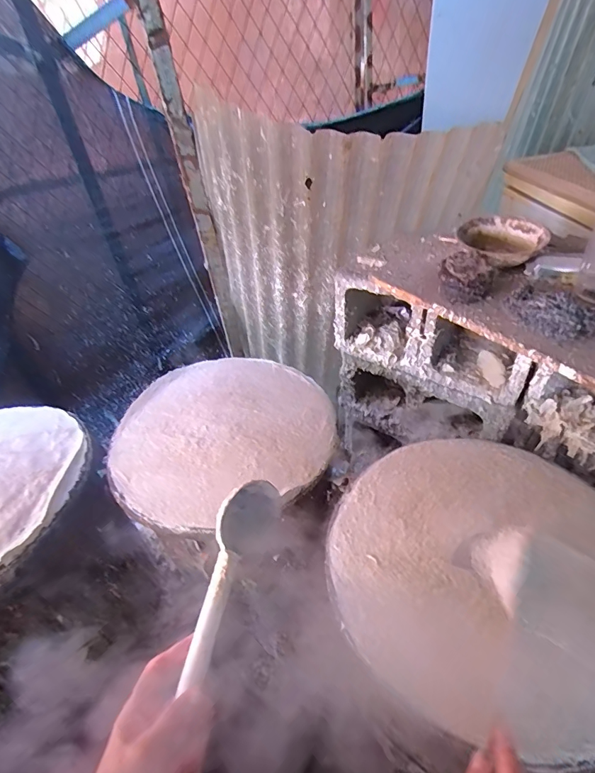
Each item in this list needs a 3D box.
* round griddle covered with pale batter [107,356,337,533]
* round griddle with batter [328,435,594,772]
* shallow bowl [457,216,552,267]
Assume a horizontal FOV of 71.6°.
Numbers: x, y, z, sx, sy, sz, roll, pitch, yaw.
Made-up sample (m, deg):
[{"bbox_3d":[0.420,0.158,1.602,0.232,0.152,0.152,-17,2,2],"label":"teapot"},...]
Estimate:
[{"bbox_3d":[-0.133,0.059,0.725,0.366,0.031,0.361,-16,43,-11],"label":"round griddle covered with pale batter"},{"bbox_3d":[0.233,0.204,0.505,0.366,0.048,0.358,-3,42,3],"label":"round griddle with batter"},{"bbox_3d":[0.355,-0.250,0.726,0.129,0.044,0.129,-3,42,3],"label":"shallow bowl"}]

